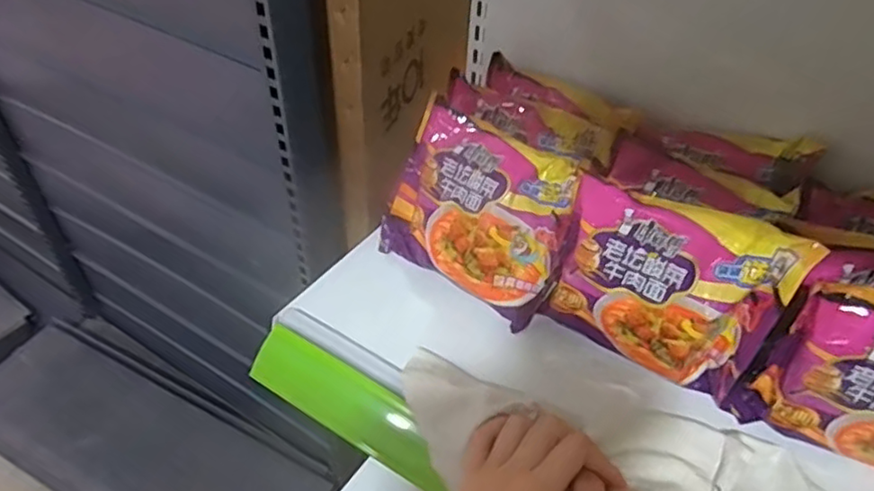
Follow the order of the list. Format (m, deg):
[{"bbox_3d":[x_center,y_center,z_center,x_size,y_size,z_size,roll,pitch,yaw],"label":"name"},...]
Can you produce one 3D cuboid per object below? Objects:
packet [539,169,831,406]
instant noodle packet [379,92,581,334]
[{"bbox_3d":[0.167,0.030,0.470,0.153,0.132,0.045,22,21,16],"label":"packet"},{"bbox_3d":[0.030,-0.030,0.535,0.166,0.135,0.028,31,14,28],"label":"instant noodle packet"}]

